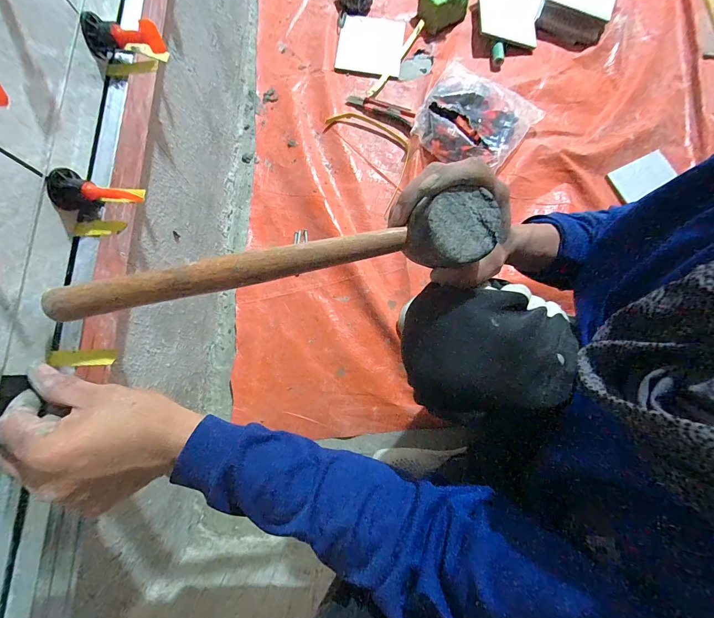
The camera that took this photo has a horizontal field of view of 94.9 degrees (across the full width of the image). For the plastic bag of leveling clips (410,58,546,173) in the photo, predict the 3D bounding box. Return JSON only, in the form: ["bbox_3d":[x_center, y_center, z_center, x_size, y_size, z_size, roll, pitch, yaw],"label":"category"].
[{"bbox_3d":[0.262,-0.416,0.723,0.238,0.054,0.238,31,81,4],"label":"plastic bag of leveling clips"}]

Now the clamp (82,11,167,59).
[{"bbox_3d":[-0.208,-0.249,0.294,0.059,0.025,0.030,-9,80,-3],"label":"clamp"}]

